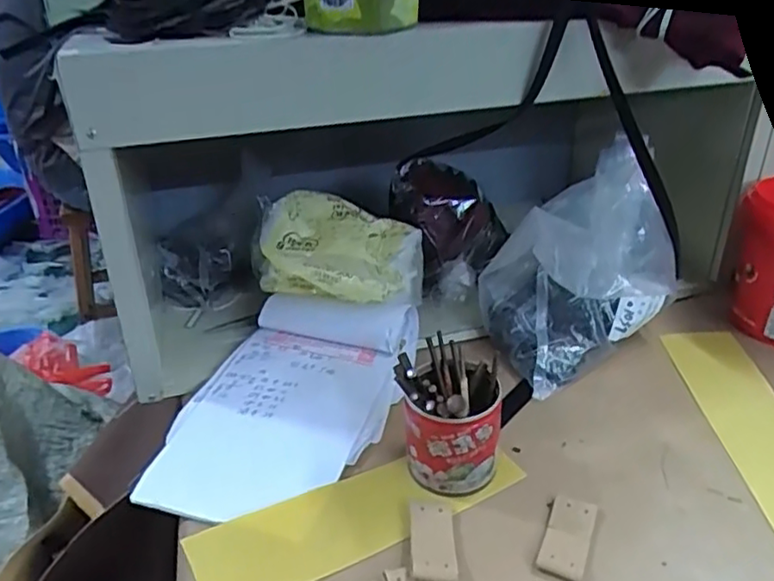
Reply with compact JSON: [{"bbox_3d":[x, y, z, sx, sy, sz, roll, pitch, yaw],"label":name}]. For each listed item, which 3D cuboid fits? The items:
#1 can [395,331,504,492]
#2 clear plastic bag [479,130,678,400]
[{"bbox_3d":[0.042,0.088,0.445,0.066,0.087,0.065,-2,30,1],"label":"can"},{"bbox_3d":[0.168,-0.023,0.556,0.152,0.163,0.092,-17,33,-24],"label":"clear plastic bag"}]

